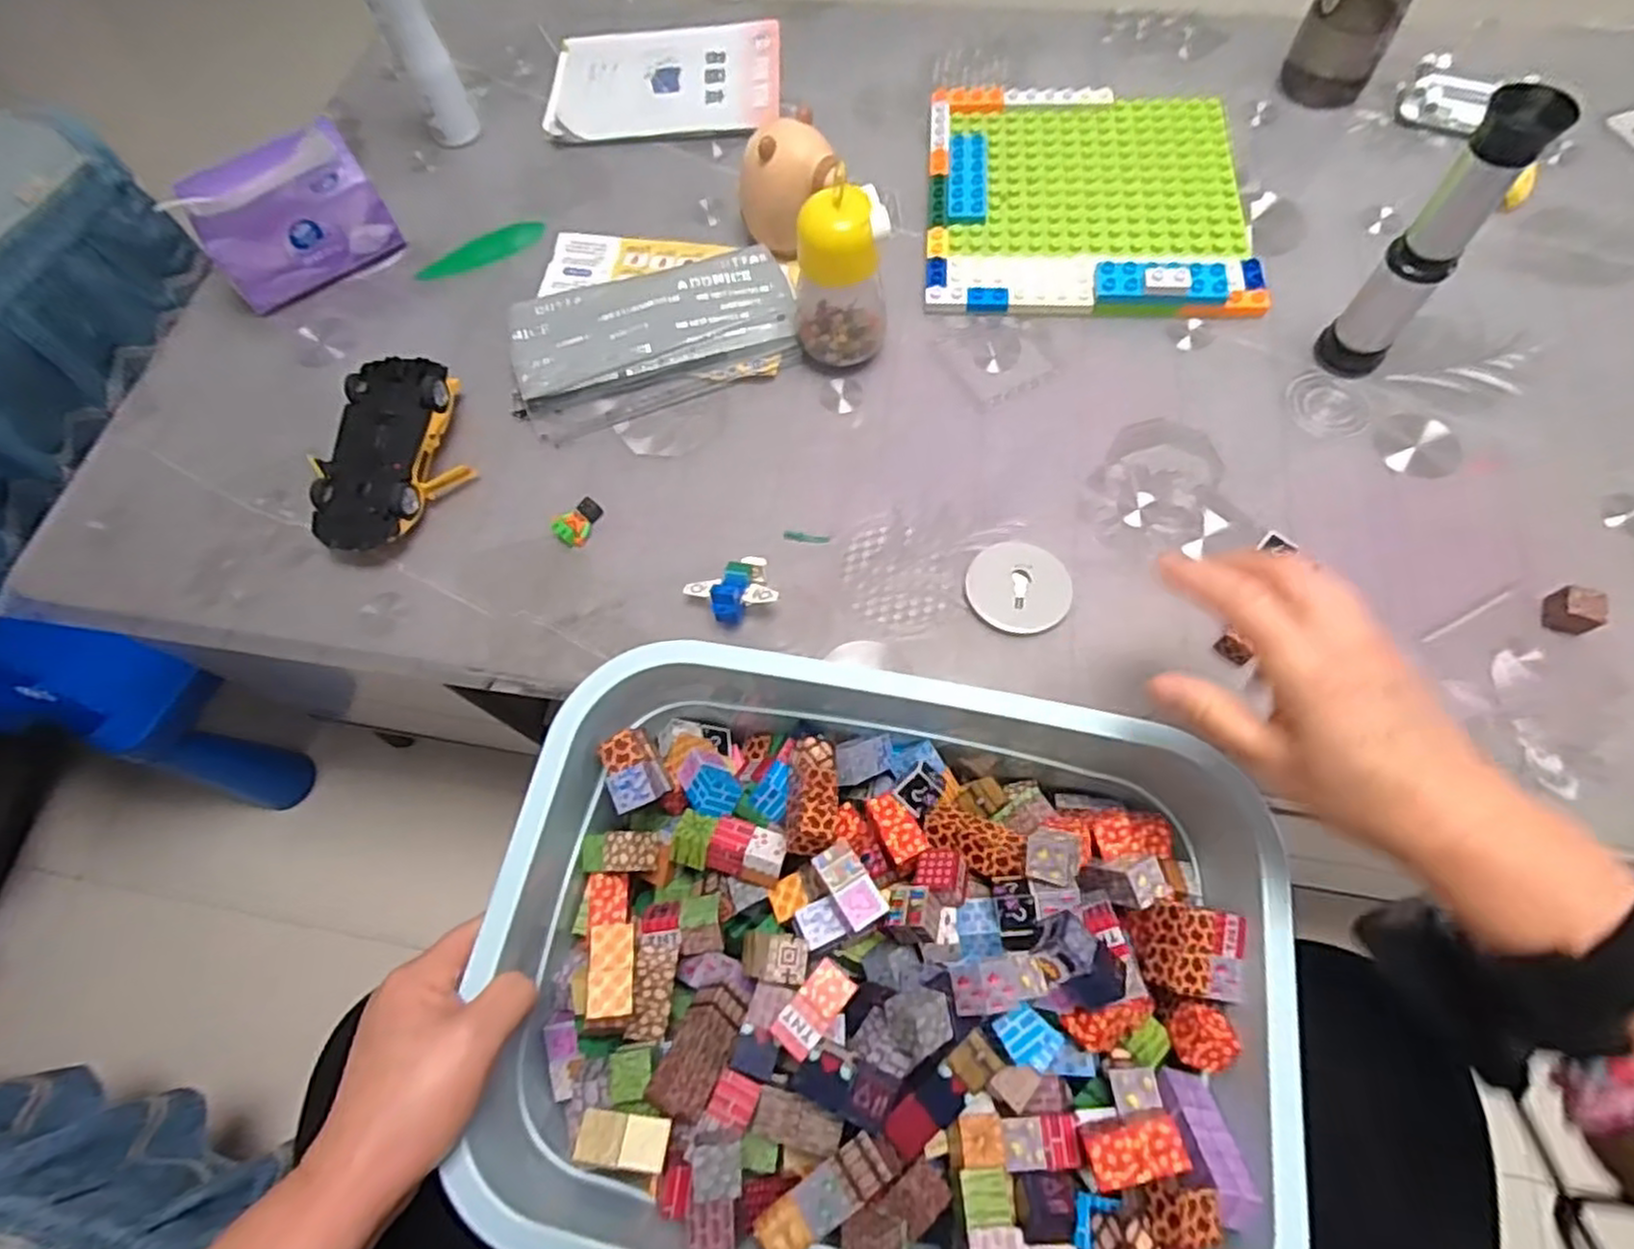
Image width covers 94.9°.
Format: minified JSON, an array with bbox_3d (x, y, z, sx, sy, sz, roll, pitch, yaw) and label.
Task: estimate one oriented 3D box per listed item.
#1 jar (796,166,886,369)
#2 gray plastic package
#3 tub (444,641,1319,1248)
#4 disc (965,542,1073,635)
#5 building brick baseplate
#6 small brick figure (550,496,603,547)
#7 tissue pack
[{"bbox_3d":[0.017,-0.247,0.530,0.064,0.129,0.065,-1,68,2],"label":"jar"},{"bbox_3d":[-0.123,-0.216,0.572,0.213,0.012,0.111,-14,88,-3],"label":"gray plastic package"},{"bbox_3d":[0.037,0.168,0.388,0.370,0.098,0.306,7,68,5],"label":"tub"},{"bbox_3d":[0.132,-0.024,0.489,0.065,0.007,0.063,-1,68,2],"label":"disc"},{"bbox_3d":[0.221,-0.358,0.614,0.252,0.028,0.252,3,68,4],"label":"building brick baseplate"},{"bbox_3d":[-0.167,-0.073,0.523,0.021,0.015,0.036,20,70,10],"label":"small brick figure"},{"bbox_3d":[-0.423,-0.327,0.604,0.136,0.100,0.055,-37,71,-12],"label":"tissue pack"}]

